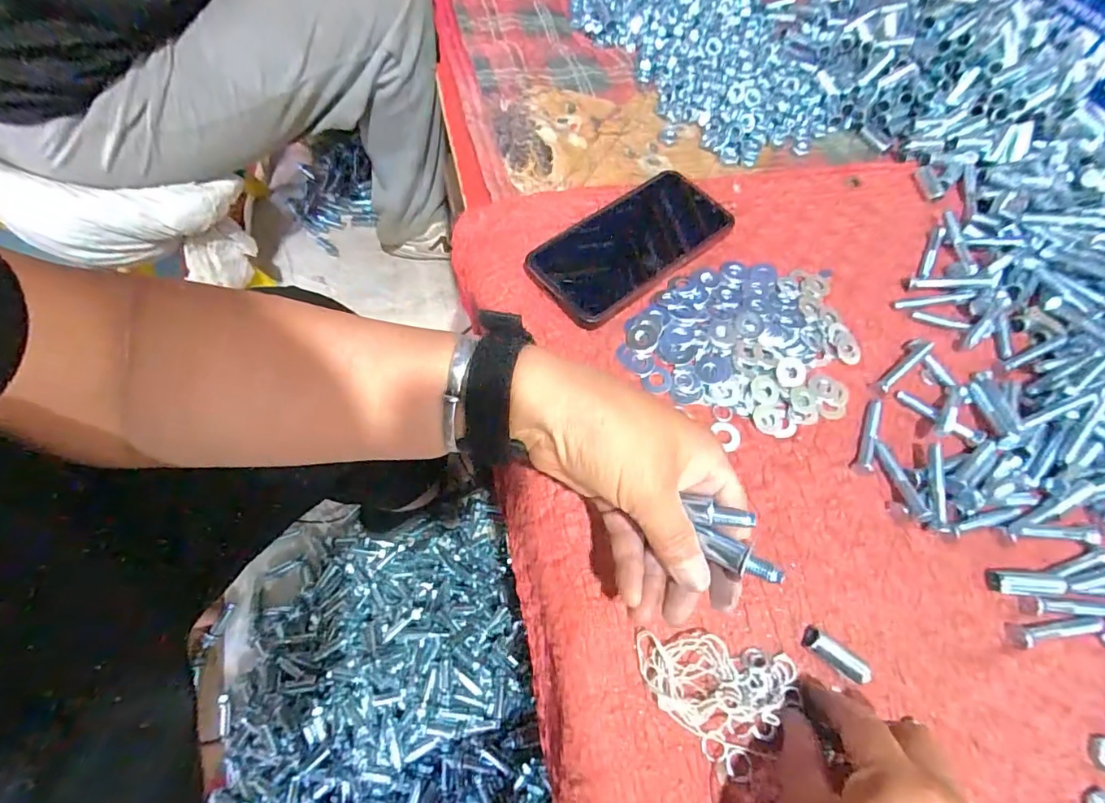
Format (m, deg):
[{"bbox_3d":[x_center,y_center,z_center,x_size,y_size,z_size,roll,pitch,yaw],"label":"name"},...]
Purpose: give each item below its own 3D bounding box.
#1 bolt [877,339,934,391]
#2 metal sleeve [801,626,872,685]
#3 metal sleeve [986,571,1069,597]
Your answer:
[{"bbox_3d":[0.254,-0.028,0.366,0.057,0.013,0.012,-38,71,-18],"label":"bolt"},{"bbox_3d":[0.160,0.143,0.285,0.038,0.009,0.011,35,67,13],"label":"metal sleeve"},{"bbox_3d":[0.284,0.108,0.301,0.038,0.010,0.014,-1,63,16],"label":"metal sleeve"}]

